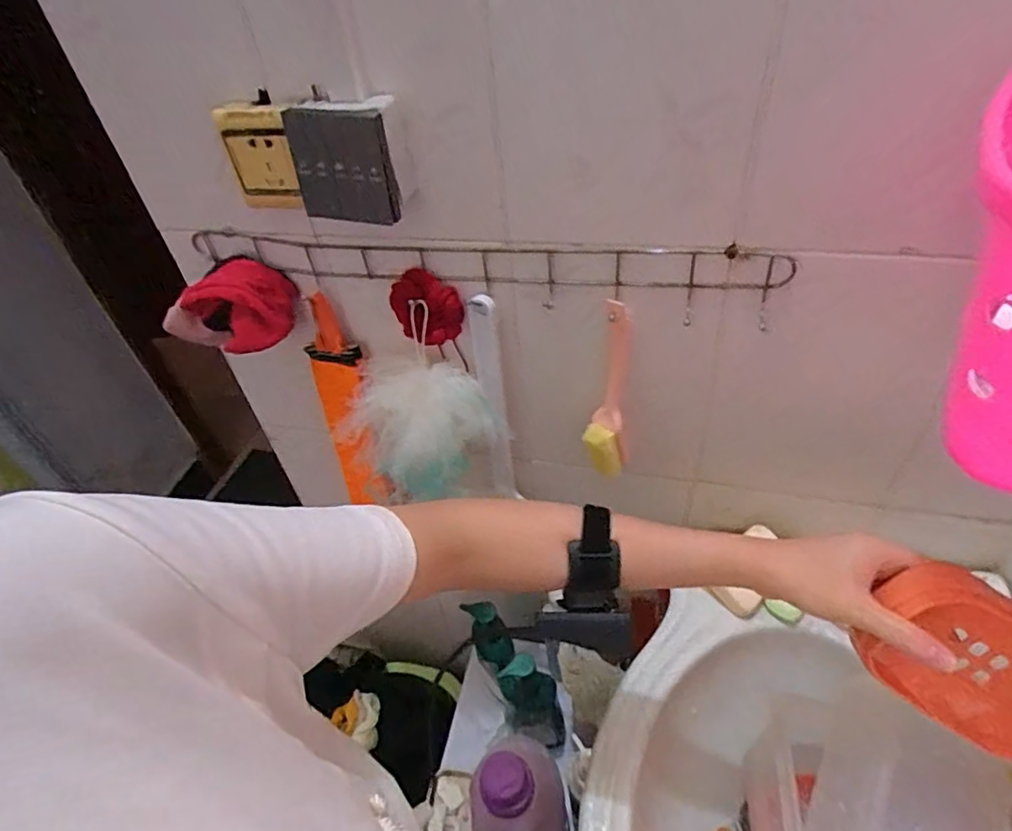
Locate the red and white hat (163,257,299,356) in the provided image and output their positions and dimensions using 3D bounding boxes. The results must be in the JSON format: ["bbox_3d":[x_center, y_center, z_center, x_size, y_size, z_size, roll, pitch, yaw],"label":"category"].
[{"bbox_3d":[-0.285,-0.110,0.607,0.144,0.078,0.052,-2,43,5],"label":"red and white hat"}]

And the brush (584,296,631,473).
[{"bbox_3d":[0.101,-0.018,0.585,0.040,0.193,0.039,10,46,18],"label":"brush"}]

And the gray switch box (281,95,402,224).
[{"bbox_3d":[-0.127,-0.204,0.475,0.096,0.086,0.036,12,46,19],"label":"gray switch box"}]

